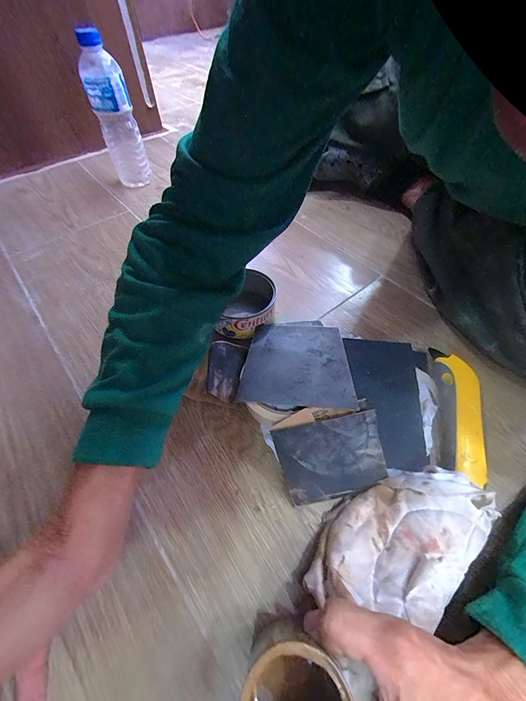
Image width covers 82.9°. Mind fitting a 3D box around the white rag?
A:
[{"bbox_3d":[0.101,0.143,0.222,0.135,0.047,0.088,-38,63,-22],"label":"white rag"}]

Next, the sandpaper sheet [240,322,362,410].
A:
[{"bbox_3d":[0.035,0.011,0.306,0.107,0.004,0.097,2,54,11],"label":"sandpaper sheet"}]

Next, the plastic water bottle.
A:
[{"bbox_3d":[-0.245,-0.387,0.506,0.065,0.207,0.064,-22,58,-13],"label":"plastic water bottle"}]

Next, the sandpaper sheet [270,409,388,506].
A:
[{"bbox_3d":[0.059,0.091,0.257,0.089,0.006,0.067,-14,93,-6],"label":"sandpaper sheet"}]

